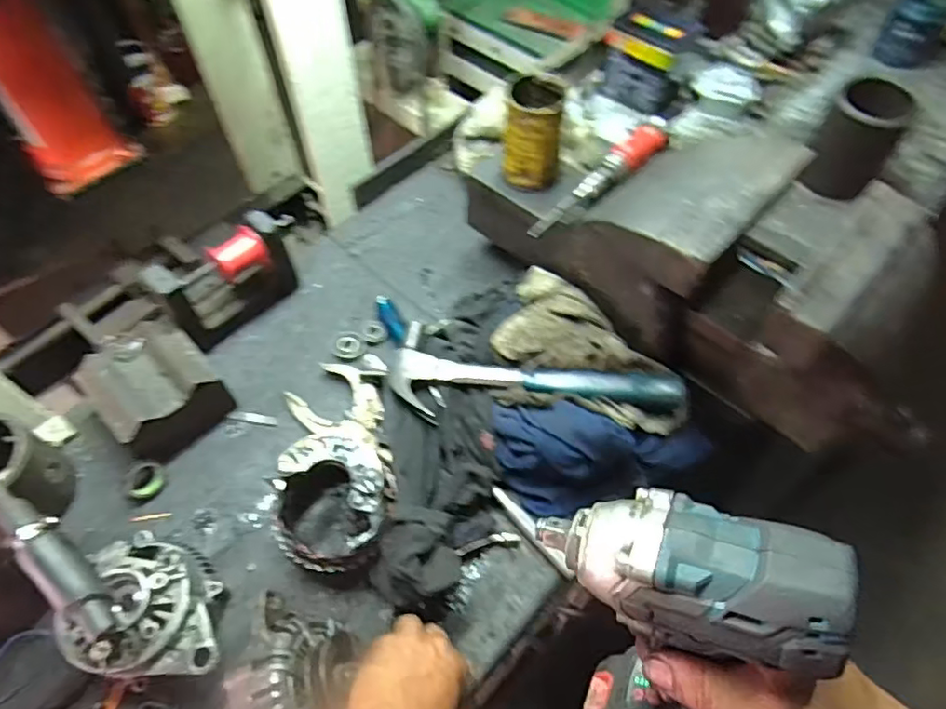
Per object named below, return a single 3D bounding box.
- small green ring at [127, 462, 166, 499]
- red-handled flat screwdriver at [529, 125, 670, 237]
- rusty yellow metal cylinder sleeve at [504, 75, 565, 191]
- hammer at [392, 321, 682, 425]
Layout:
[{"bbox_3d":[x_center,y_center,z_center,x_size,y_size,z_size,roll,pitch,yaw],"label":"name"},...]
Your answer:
[{"bbox_3d":[-0.369,0.142,0.660,0.032,0.021,0.040,28,61,18],"label":"small green ring"},{"bbox_3d":[0.139,-0.189,0.643,0.035,0.026,0.210,39,65,23],"label":"red-handled flat screwdriver"},{"bbox_3d":[0.071,-0.254,0.687,0.063,0.109,0.067,6,57,5],"label":"rusty yellow metal cylinder sleeve"},{"bbox_3d":[0.062,0.044,0.671,0.336,0.047,0.112,14,58,10],"label":"hammer"}]

